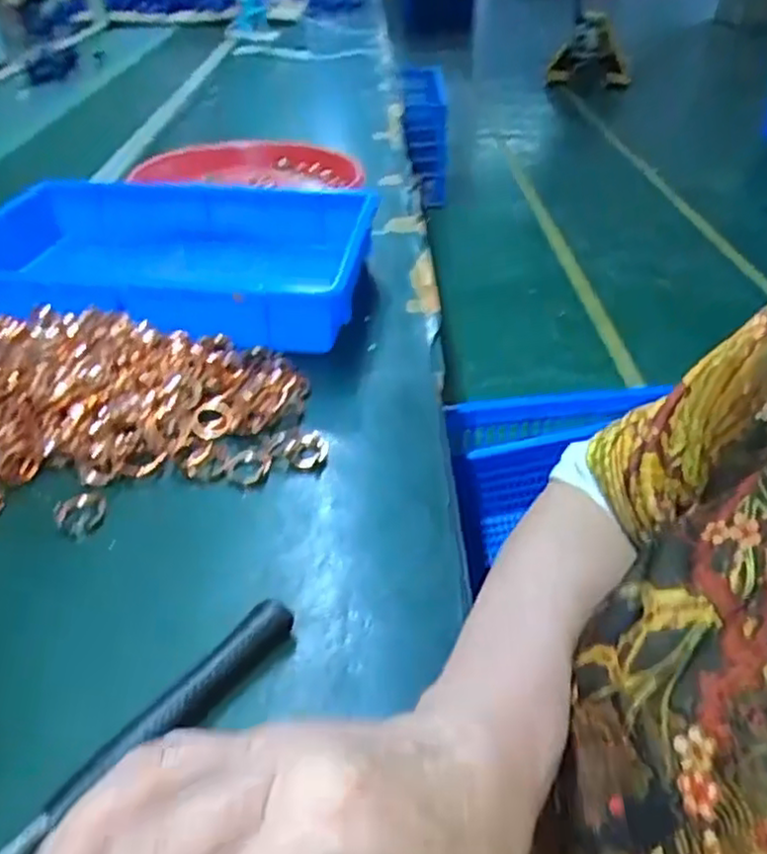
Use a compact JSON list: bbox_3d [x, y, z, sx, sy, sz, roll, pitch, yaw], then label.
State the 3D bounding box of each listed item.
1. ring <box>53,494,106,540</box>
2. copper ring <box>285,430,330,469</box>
[{"bbox_3d":[-0.185,0.053,0.424,0.029,0.004,0.036,-3,37,-2],"label":"ring"},{"bbox_3d":[-0.052,0.015,0.471,0.028,0.008,0.026,-5,37,-5],"label":"copper ring"}]

